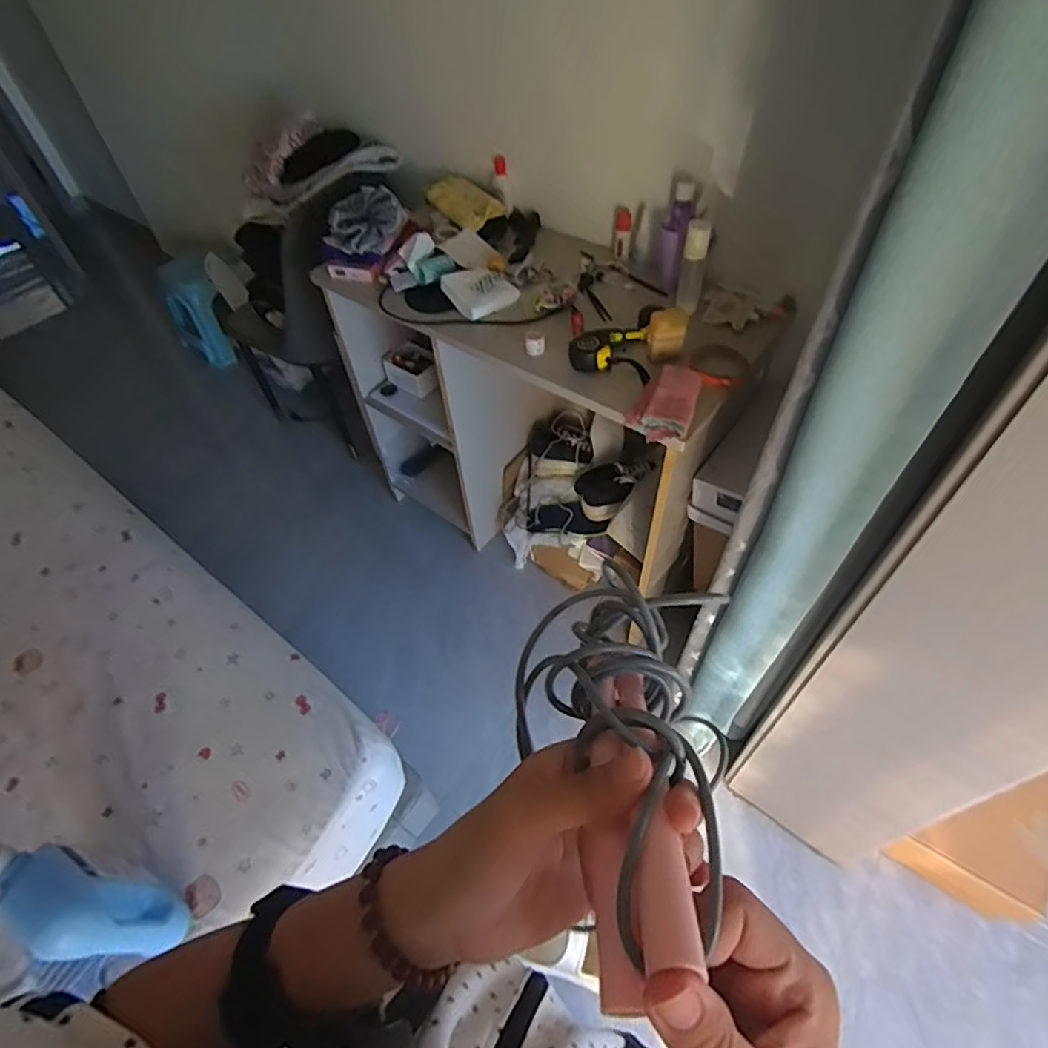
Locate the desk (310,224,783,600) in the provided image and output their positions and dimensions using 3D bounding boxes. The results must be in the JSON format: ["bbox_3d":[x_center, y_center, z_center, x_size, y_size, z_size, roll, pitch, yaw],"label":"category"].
[{"bbox_3d":[0.022,-0.251,1.393,0.850,0.719,0.373,29,60,23],"label":"desk"}]

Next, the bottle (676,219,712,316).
[{"bbox_3d":[0.295,-0.449,1.042,0.039,0.158,0.033,10,55,11],"label":"bottle"}]

